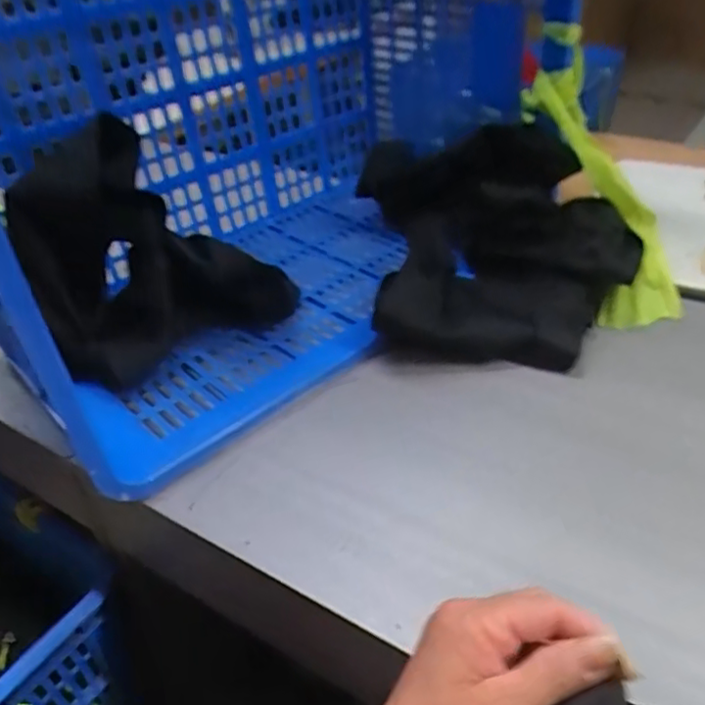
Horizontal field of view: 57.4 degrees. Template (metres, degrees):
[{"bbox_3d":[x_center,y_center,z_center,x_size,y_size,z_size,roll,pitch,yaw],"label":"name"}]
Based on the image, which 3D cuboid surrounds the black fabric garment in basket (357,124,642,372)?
[{"bbox_3d":[0.157,-0.127,0.676,0.283,0.126,0.285,-2,41,5],"label":"black fabric garment in basket"}]

